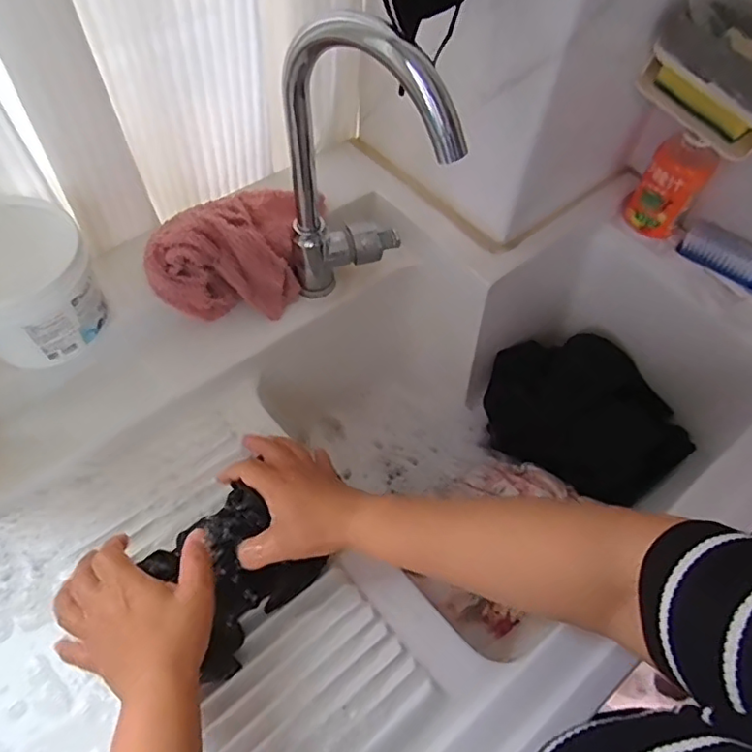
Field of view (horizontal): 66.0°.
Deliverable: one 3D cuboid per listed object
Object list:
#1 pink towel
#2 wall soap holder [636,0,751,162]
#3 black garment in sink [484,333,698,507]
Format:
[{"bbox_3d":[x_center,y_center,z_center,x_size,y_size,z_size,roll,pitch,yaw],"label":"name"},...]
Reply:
[{"bbox_3d":[-0.141,-0.134,0.621,0.106,0.100,0.183,29,62,15],"label":"pink towel"},{"bbox_3d":[0.337,-0.285,0.555,0.093,0.086,0.143,-25,63,-17],"label":"wall soap holder"},{"bbox_3d":[0.272,0.035,0.725,0.234,0.098,0.189,32,62,16],"label":"black garment in sink"}]

